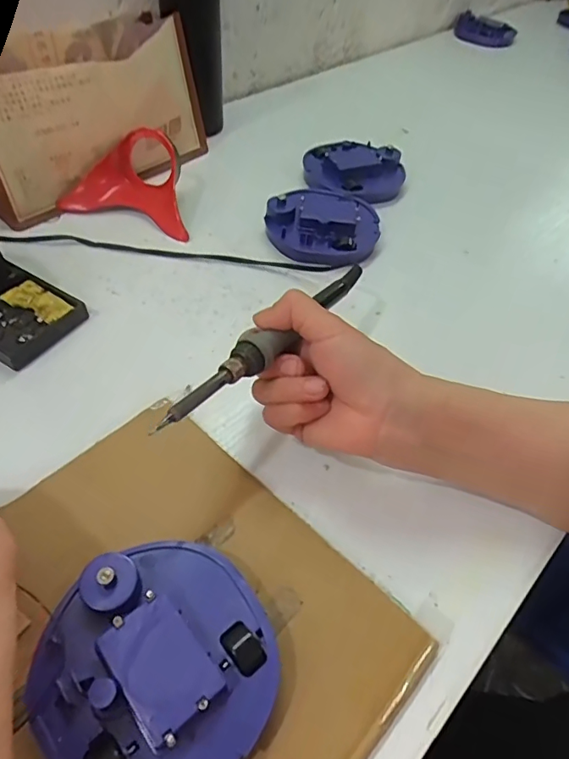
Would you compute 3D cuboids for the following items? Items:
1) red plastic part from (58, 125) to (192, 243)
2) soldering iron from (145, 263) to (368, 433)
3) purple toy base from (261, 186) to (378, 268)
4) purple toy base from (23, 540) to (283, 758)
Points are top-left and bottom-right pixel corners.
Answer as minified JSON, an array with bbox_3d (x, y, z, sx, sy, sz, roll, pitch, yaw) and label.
[{"bbox_3d":[-0.156,-0.183,0.475,0.113,0.057,0.106,-9,52,-12],"label":"red plastic part"},{"bbox_3d":[-0.001,-0.028,0.307,0.022,0.016,0.203,31,46,19],"label":"soldering iron"},{"bbox_3d":[0.039,-0.151,0.485,0.100,0.031,0.100,3,51,-3],"label":"purple toy base"},{"bbox_3d":[-0.058,0.133,0.235,0.106,0.029,0.103,3,51,-3],"label":"purple toy base"}]

